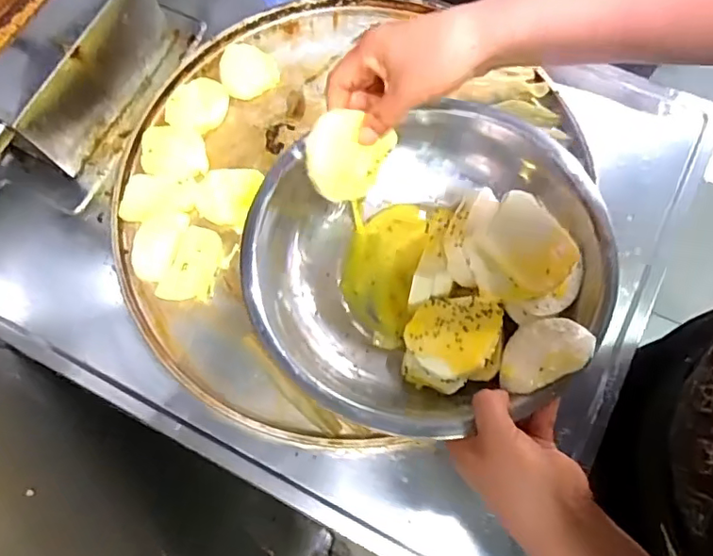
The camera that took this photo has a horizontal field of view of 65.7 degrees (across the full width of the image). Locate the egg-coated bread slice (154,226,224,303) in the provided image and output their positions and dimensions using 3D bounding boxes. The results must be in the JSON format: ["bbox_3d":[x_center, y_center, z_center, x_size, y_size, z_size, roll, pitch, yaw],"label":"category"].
[{"bbox_3d":[-0.176,-0.013,0.595,0.046,0.016,0.085,23,75,8],"label":"egg-coated bread slice"}]

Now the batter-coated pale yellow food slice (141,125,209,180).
[{"bbox_3d":[-0.209,-0.144,0.631,0.076,0.010,0.060,10,74,5],"label":"batter-coated pale yellow food slice"}]

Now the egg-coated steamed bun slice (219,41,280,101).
[{"bbox_3d":[-0.134,-0.252,0.667,0.064,0.014,0.069,0,73,1],"label":"egg-coated steamed bun slice"}]

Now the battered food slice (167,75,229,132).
[{"bbox_3d":[-0.190,-0.206,0.665,0.075,0.025,0.061,-38,76,-9],"label":"battered food slice"}]

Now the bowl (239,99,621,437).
[{"bbox_3d":[0.063,-0.011,0.443,0.261,0.099,0.242,0,73,1],"label":"bowl"}]

